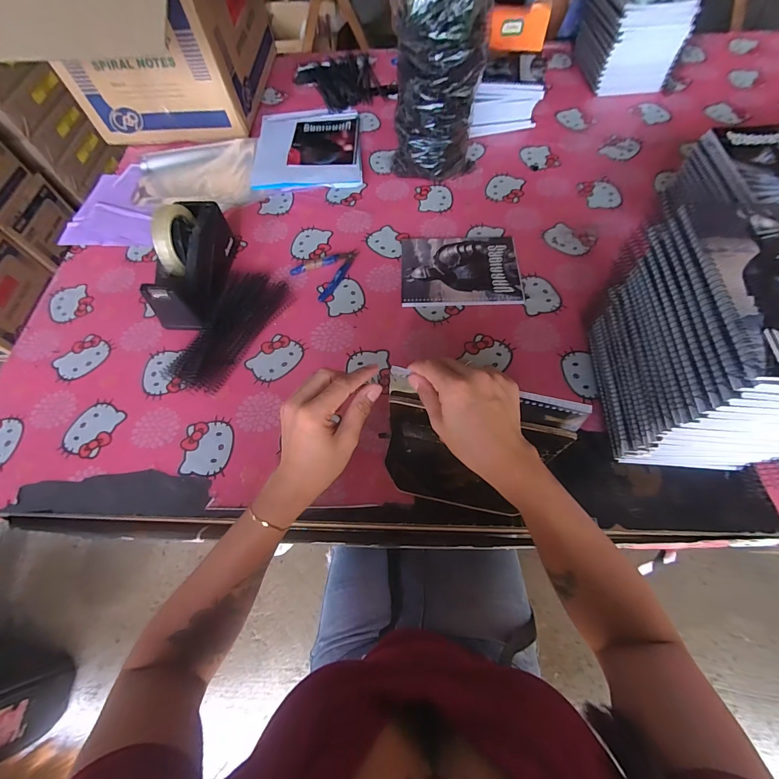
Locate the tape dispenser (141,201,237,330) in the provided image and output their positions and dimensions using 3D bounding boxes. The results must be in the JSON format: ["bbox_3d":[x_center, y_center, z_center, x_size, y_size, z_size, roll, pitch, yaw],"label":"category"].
[{"bbox_3d":[-0.316,-0.209,0.594,0.075,0.124,0.205,5,63,5],"label":"tape dispenser"}]

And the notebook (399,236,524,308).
[{"bbox_3d":[0.121,-0.206,0.632,0.198,0.008,0.150,-1,63,2],"label":"notebook"}]

